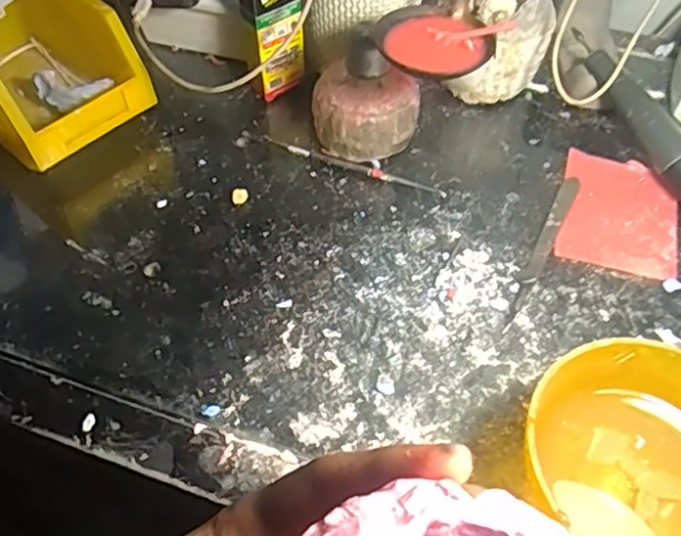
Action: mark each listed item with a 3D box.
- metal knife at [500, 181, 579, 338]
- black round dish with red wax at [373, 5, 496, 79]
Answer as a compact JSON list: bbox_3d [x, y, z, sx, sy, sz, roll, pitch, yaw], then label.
[{"bbox_3d":[0.133,-0.014,0.422,0.011,0.004,0.140,25,58,17],"label":"metal knife"},{"bbox_3d":[0.057,-0.140,0.390,0.067,0.008,0.066,0,54,0],"label":"black round dish with red wax"}]

